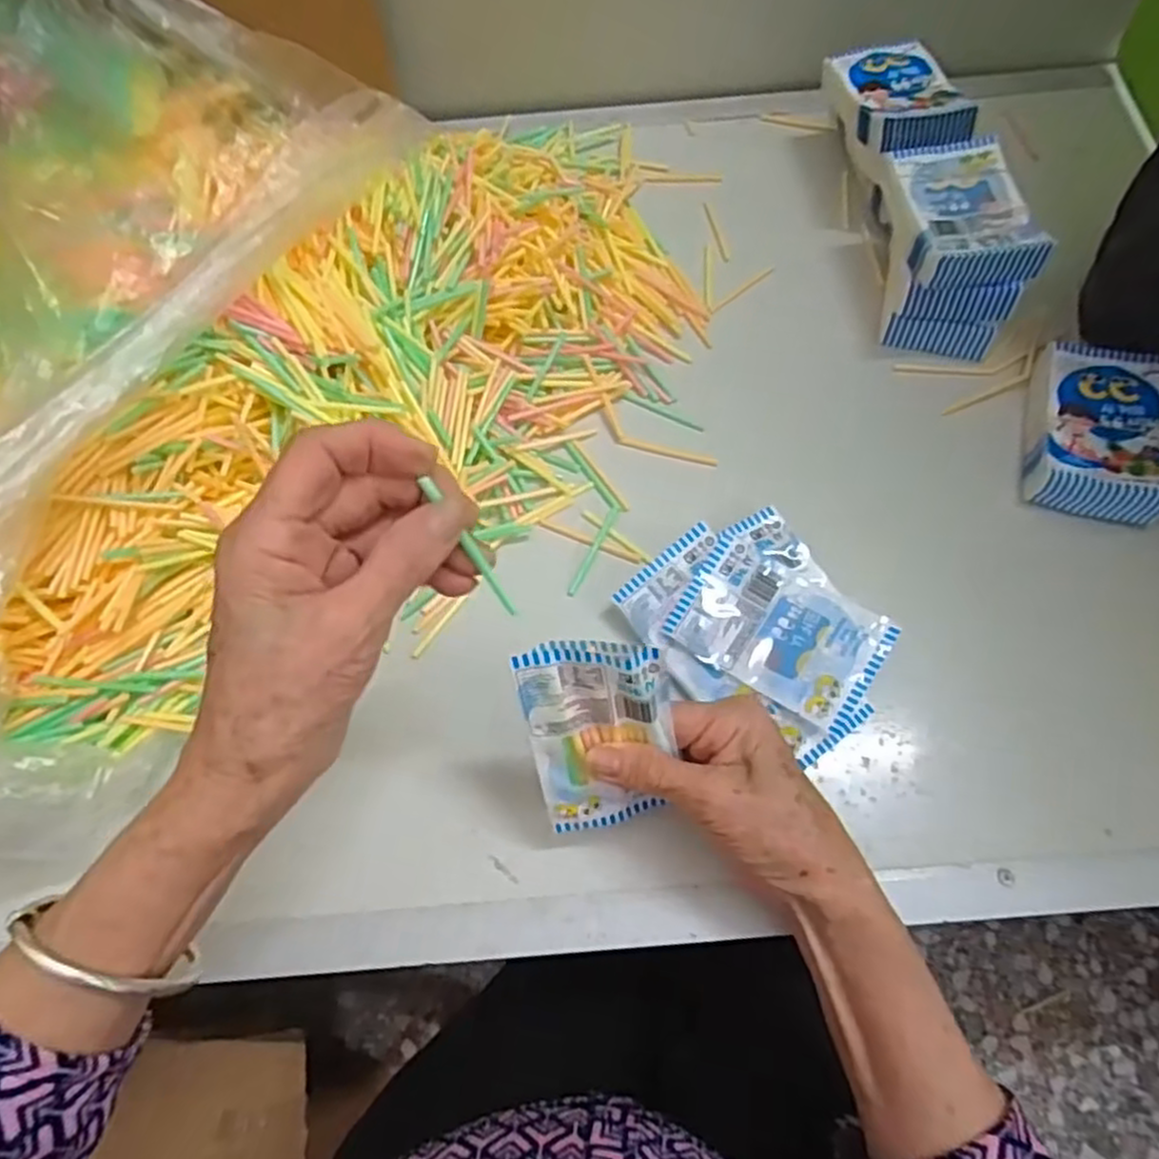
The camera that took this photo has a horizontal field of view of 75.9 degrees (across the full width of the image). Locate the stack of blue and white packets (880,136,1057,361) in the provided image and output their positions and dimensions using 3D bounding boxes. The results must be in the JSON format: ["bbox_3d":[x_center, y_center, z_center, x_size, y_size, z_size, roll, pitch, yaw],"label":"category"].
[{"bbox_3d":[0.237,-0.217,0.487,0.075,0.072,0.127,0,65,2],"label":"stack of blue and white packets"}]

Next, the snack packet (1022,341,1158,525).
[{"bbox_3d":[0.310,-0.088,0.445,0.069,0.032,0.108,16,67,9],"label":"snack packet"}]

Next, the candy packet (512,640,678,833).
[{"bbox_3d":[0.010,0.072,0.326,0.060,0.101,0.013,-8,29,4],"label":"candy packet"}]

